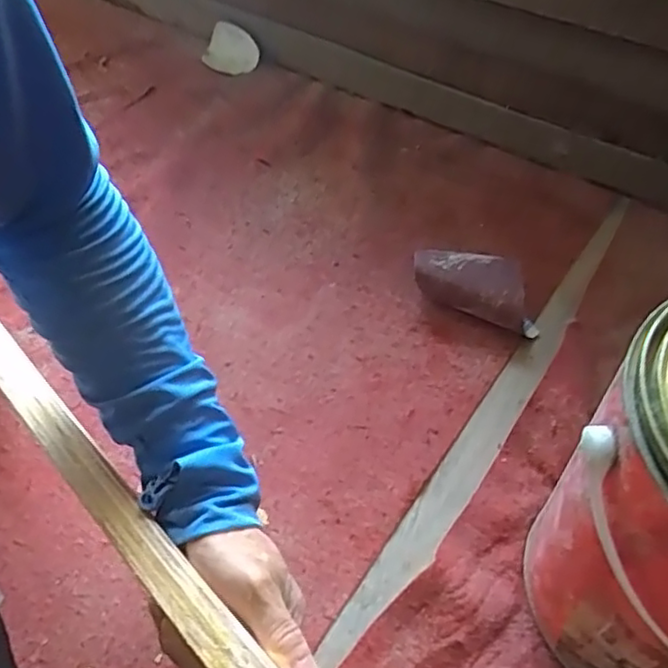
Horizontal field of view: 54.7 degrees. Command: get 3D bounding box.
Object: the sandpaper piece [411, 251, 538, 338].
[{"bbox_3d":[0.141,-0.049,0.628,0.130,0.051,0.058,21,56,17],"label":"sandpaper piece"}]

